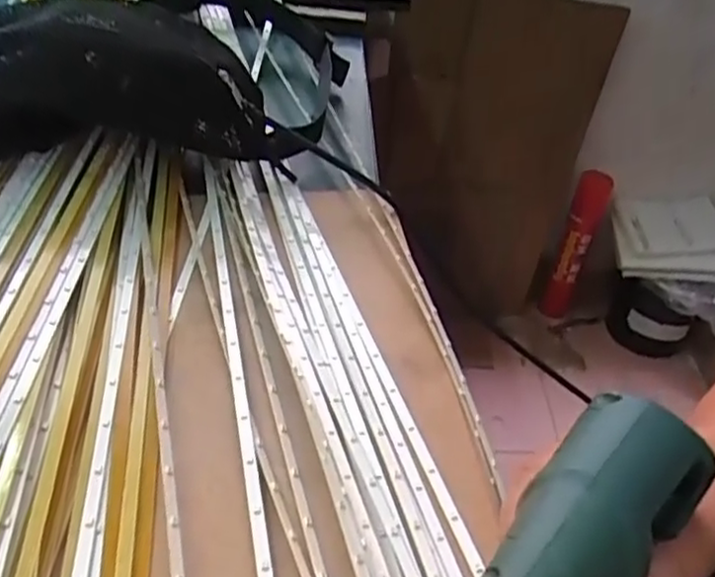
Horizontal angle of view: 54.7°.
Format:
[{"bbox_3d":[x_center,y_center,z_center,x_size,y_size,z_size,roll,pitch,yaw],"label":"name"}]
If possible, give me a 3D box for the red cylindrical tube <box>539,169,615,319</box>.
[{"bbox_3d":[0.380,-0.060,1.230,0.057,0.326,0.064,24,45,18],"label":"red cylindrical tube"}]

